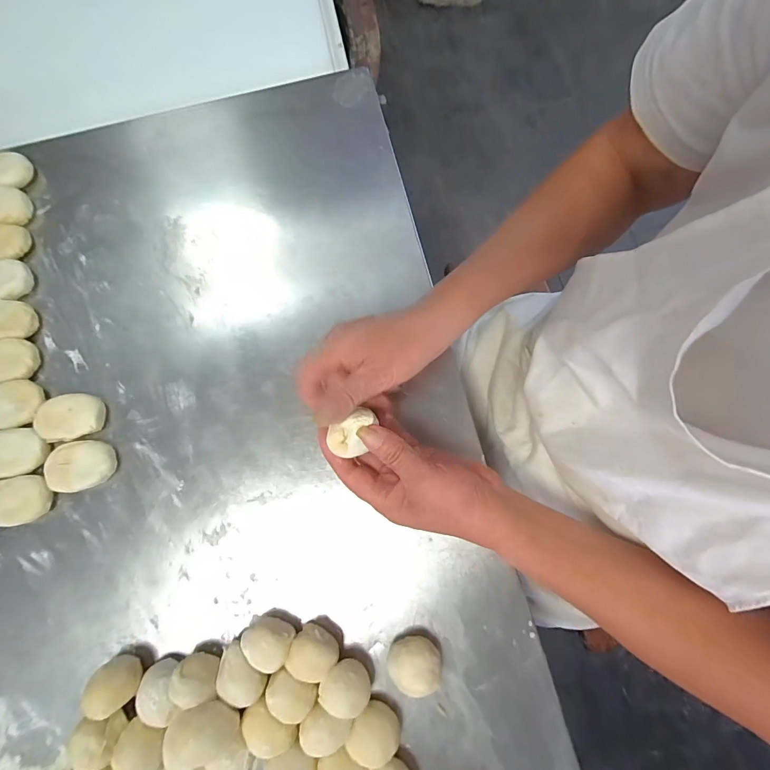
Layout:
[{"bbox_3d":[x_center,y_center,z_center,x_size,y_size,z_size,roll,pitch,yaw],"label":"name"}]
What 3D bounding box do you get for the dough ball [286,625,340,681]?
[{"bbox_3d":[-0.064,0.240,0.349,0.041,0.037,0.035,21,79,5],"label":"dough ball"}]

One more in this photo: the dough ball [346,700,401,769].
[{"bbox_3d":[-0.009,0.297,0.330,0.043,0.029,0.036,13,78,3],"label":"dough ball"}]

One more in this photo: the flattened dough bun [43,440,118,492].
[{"bbox_3d":[-0.297,0.078,0.379,0.060,0.017,0.046,-13,78,-2],"label":"flattened dough bun"}]

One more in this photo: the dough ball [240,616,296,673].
[{"bbox_3d":[-0.104,0.228,0.343,0.042,0.041,0.033,23,79,5],"label":"dough ball"}]

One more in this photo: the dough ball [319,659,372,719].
[{"bbox_3d":[-0.034,0.259,0.334,0.042,0.041,0.033,11,78,3],"label":"dough ball"}]

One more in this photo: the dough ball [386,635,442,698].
[{"bbox_3d":[0.026,0.245,0.336,0.045,0.029,0.039,-19,78,-3],"label":"dough ball"}]

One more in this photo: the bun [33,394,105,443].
[{"bbox_3d":[-0.315,0.032,0.387,0.055,0.021,0.046,-2,78,0],"label":"bun"}]

